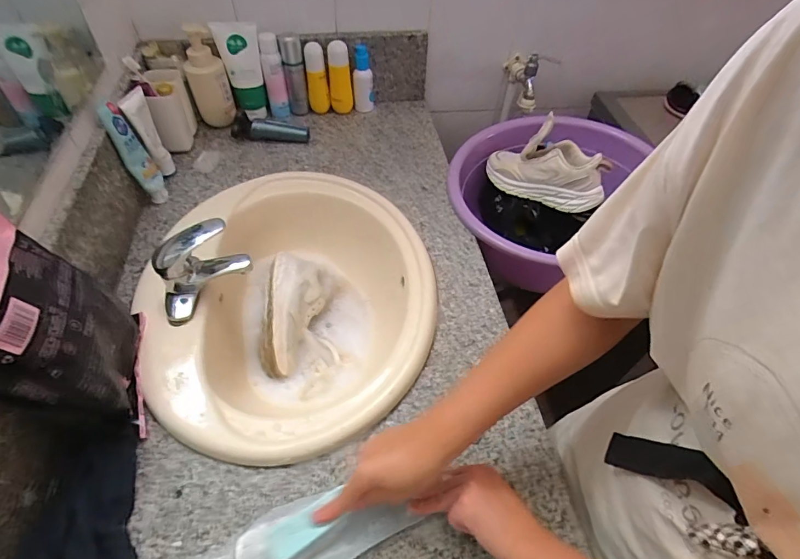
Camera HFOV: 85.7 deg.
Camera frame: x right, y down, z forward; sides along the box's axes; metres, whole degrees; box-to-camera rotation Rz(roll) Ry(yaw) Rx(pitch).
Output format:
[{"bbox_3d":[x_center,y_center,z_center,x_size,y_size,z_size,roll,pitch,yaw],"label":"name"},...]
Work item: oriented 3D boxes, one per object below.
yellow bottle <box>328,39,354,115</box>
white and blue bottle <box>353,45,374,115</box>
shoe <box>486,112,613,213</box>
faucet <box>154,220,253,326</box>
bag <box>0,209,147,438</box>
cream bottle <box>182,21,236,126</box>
[{"bbox_3d":[-0.133,-0.444,0.960,0.049,0.148,0.036,-7,53,-9],"label":"yellow bottle"},{"bbox_3d":[-0.082,-0.447,0.967,0.046,0.131,0.045,1,52,-3],"label":"white and blue bottle"},{"bbox_3d":[0.290,-0.224,0.849,0.235,0.111,0.107,33,57,21],"label":"shoe"},{"bbox_3d":[-0.296,-0.015,0.636,0.128,0.096,0.109,-29,59,-23],"label":"faucet"},{"bbox_3d":[-0.389,0.049,0.476,0.103,0.242,0.185,-13,54,-13],"label":"bag"},{"bbox_3d":[-0.392,-0.409,0.879,0.077,0.187,0.059,-16,55,-15],"label":"cream bottle"}]

